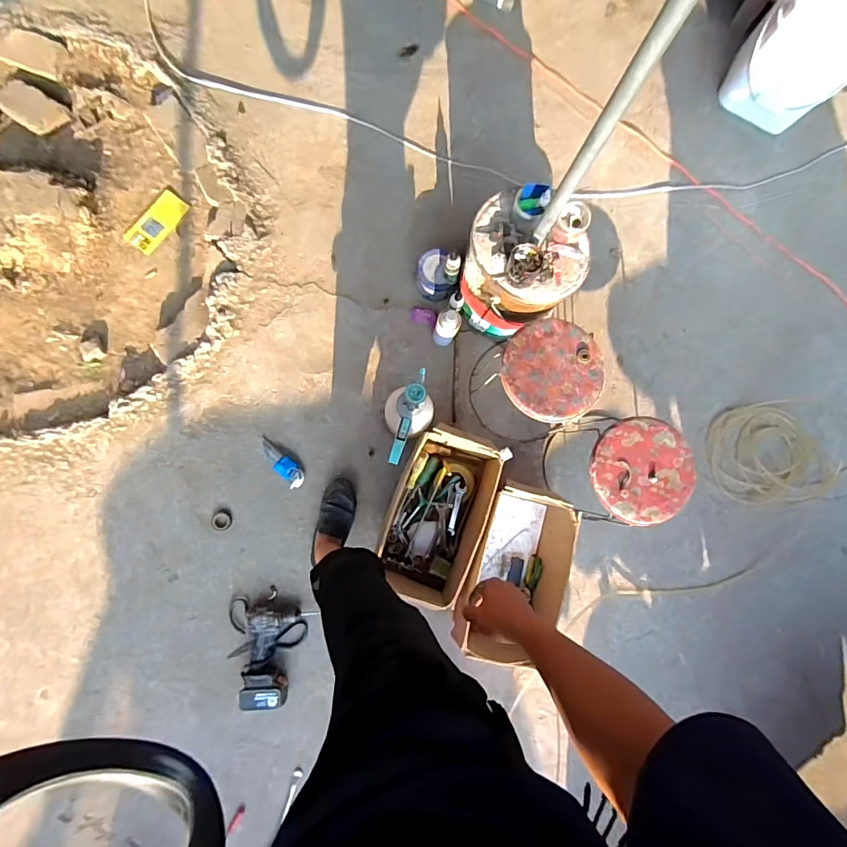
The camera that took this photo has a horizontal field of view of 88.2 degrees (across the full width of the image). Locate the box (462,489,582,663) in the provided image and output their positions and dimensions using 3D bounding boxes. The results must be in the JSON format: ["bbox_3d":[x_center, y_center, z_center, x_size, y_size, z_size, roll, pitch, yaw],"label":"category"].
[{"bbox_3d":[0.244,0.377,1.174,0.233,0.196,0.383,22,83,-2],"label":"box"}]

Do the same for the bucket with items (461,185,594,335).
[{"bbox_3d":[0.238,-0.393,1.155,0.296,0.361,0.244,22,82,-3],"label":"bucket with items"}]

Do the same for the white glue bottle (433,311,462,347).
[{"bbox_3d":[0.065,-0.269,1.244,0.056,0.174,0.055,0,84,-5],"label":"white glue bottle"}]

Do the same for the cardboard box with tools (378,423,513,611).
[{"bbox_3d":[0.040,0.248,1.190,0.257,0.171,0.455,22,83,-2],"label":"cardboard box with tools"}]

